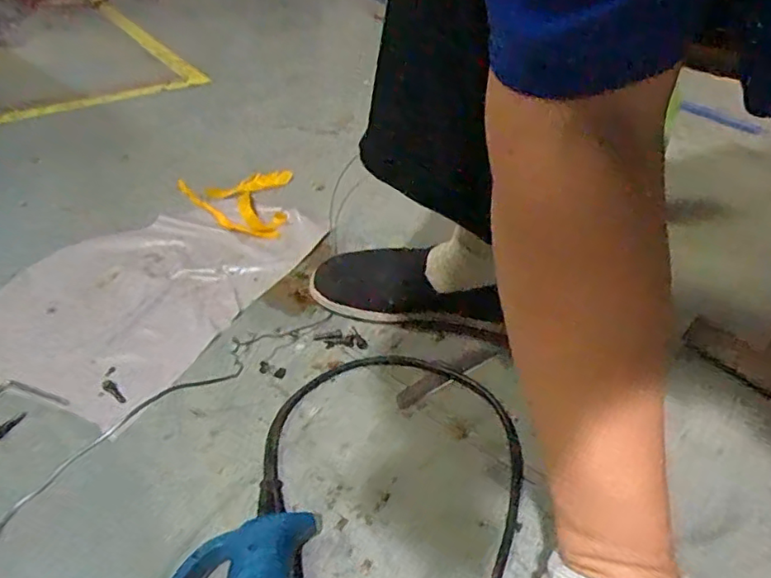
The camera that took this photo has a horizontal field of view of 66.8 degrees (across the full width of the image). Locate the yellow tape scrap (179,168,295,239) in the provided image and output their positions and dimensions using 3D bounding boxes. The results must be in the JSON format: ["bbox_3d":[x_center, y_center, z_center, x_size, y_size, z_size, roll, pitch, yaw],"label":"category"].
[{"bbox_3d":[-0.219,-0.124,0.846,0.162,0.016,0.167,-7,37,-8],"label":"yellow tape scrap"}]

